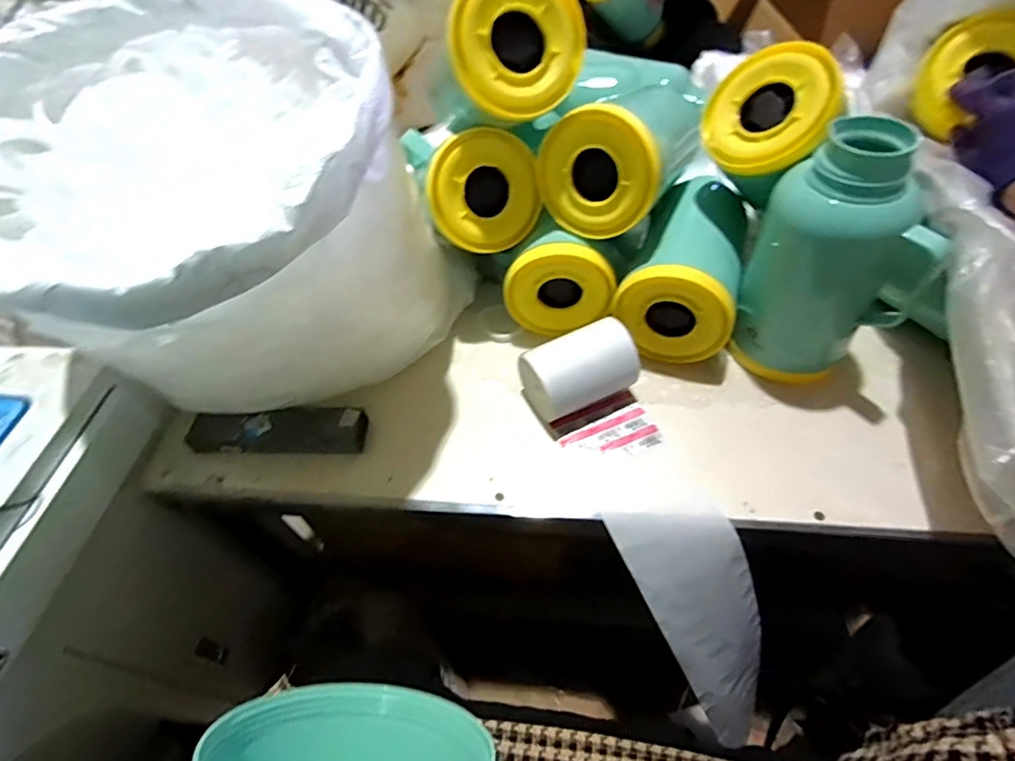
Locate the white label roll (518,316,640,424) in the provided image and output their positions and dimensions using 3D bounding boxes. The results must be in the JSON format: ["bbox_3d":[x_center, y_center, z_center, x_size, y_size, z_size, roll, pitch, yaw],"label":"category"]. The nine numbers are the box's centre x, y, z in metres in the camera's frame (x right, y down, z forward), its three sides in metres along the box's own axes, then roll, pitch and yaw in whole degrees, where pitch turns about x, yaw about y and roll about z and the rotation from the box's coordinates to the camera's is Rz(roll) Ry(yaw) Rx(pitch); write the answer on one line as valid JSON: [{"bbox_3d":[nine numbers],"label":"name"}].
[{"bbox_3d":[0.083,-0.009,0.600,0.120,0.072,0.085,-22,54,-11],"label":"white label roll"}]

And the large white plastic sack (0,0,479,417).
[{"bbox_3d":[-0.272,-0.142,0.526,0.360,0.333,0.347,20,57,20],"label":"large white plastic sack"}]

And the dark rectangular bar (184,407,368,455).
[{"bbox_3d":[-0.267,0.058,0.610,0.196,0.033,0.048,-4,53,3],"label":"dark rectangular bar"}]

